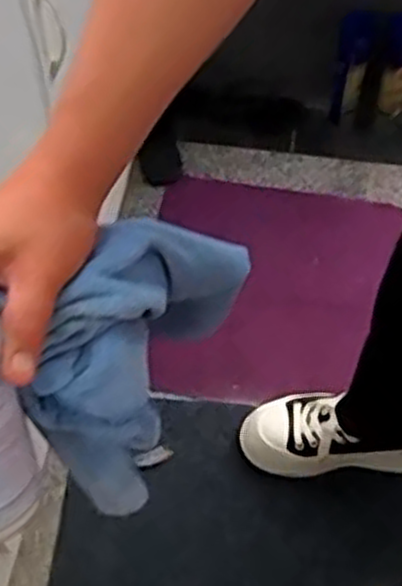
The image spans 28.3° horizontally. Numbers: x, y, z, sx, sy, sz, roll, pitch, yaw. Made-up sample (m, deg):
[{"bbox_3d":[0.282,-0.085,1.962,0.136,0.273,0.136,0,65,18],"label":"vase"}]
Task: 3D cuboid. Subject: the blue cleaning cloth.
[{"bbox_3d":[-0.035,0.036,0.481,0.054,0.156,0.146,27,60,17],"label":"blue cleaning cloth"}]

